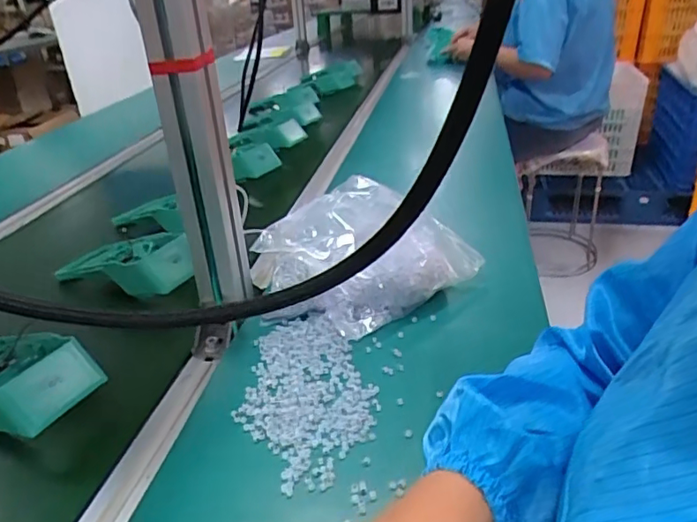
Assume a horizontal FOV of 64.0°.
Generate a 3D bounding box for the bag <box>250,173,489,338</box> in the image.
[{"bbox_3d":[0.019,-0.013,0.605,0.236,0.084,0.184,-13,30,-16],"label":"bag"}]

